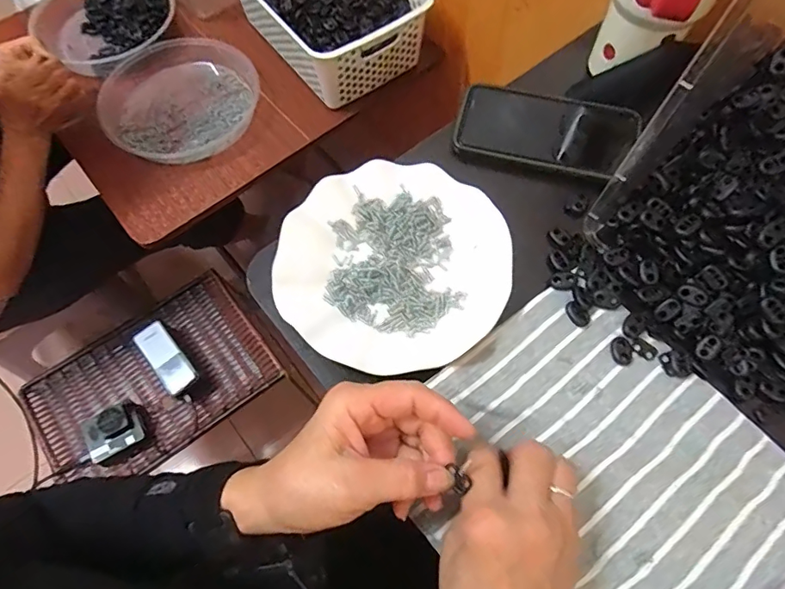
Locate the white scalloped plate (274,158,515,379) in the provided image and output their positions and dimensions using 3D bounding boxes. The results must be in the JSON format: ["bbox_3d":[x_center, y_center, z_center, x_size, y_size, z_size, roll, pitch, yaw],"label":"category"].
[{"bbox_3d":[-0.001,-0.024,0.392,0.177,0.026,0.178,-1,67,1],"label":"white scalloped plate"}]

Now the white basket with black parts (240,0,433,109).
[{"bbox_3d":[-0.101,-0.459,0.770,0.210,0.104,0.315,-34,70,-12],"label":"white basket with black parts"}]

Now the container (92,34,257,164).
[{"bbox_3d":[-0.325,-0.305,0.748,0.227,0.036,0.234,-1,67,1],"label":"container"}]

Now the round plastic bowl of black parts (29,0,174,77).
[{"bbox_3d":[-0.484,-0.466,0.829,0.212,0.057,0.249,-42,72,-15],"label":"round plastic bowl of black parts"}]

